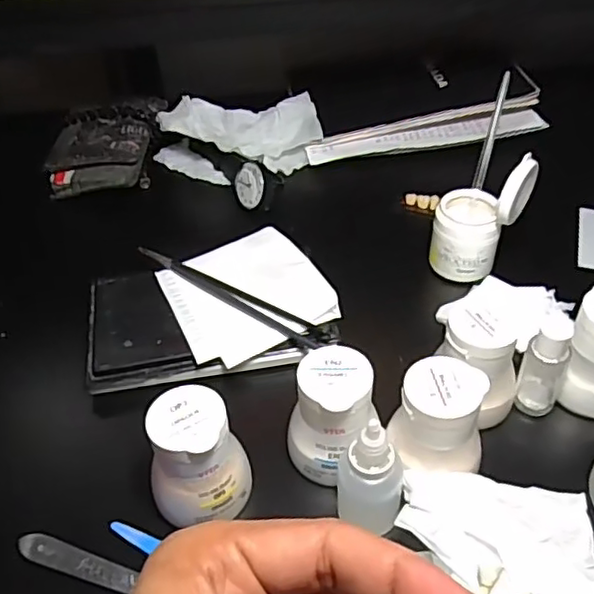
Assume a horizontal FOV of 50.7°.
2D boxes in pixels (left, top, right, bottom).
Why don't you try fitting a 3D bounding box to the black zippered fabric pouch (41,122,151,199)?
[{"bbox_3d":[-0.166,-0.115,0.525,0.085,0.041,0.061,3,45,6],"label":"black zippered fabric pouch"}]

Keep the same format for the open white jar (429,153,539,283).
[{"bbox_3d":[0.122,-0.053,0.420,0.055,0.086,0.040,14,47,17],"label":"open white jar"}]

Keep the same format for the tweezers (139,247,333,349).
[{"bbox_3d":[-0.047,-0.004,0.405,0.152,0.004,0.018,23,50,24],"label":"tweezers"}]

